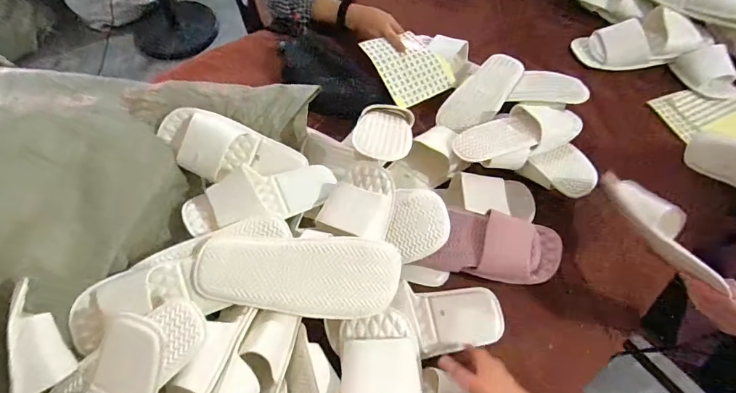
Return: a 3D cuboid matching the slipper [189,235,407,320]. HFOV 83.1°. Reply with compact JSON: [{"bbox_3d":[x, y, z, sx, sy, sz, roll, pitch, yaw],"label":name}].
[{"bbox_3d":[-0.092,0.118,0.601,0.278,0.042,0.115,2,87,-14],"label":"slipper"}]

